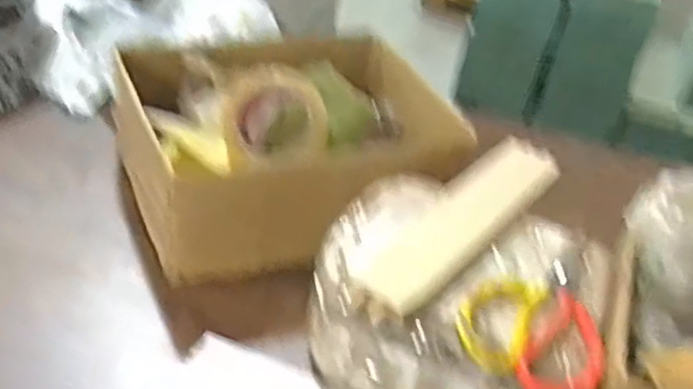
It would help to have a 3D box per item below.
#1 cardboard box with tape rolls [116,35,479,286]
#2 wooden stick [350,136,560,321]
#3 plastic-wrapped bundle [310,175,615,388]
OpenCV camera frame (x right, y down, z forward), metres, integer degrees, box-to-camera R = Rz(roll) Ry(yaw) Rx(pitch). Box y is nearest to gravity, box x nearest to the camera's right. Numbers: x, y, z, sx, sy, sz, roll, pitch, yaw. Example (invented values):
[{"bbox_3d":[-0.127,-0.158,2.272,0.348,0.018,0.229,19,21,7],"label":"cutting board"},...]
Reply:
[{"bbox_3d":[-0.046,-0.056,0.773,0.339,0.111,0.244,-11,41,-21],"label":"cardboard box with tape rolls"},{"bbox_3d":[0.104,0.017,0.646,0.068,0.014,0.296,29,43,26],"label":"wooden stick"},{"bbox_3d":[0.095,0.096,0.626,0.228,0.103,0.189,15,39,11],"label":"plastic-wrapped bundle"}]

